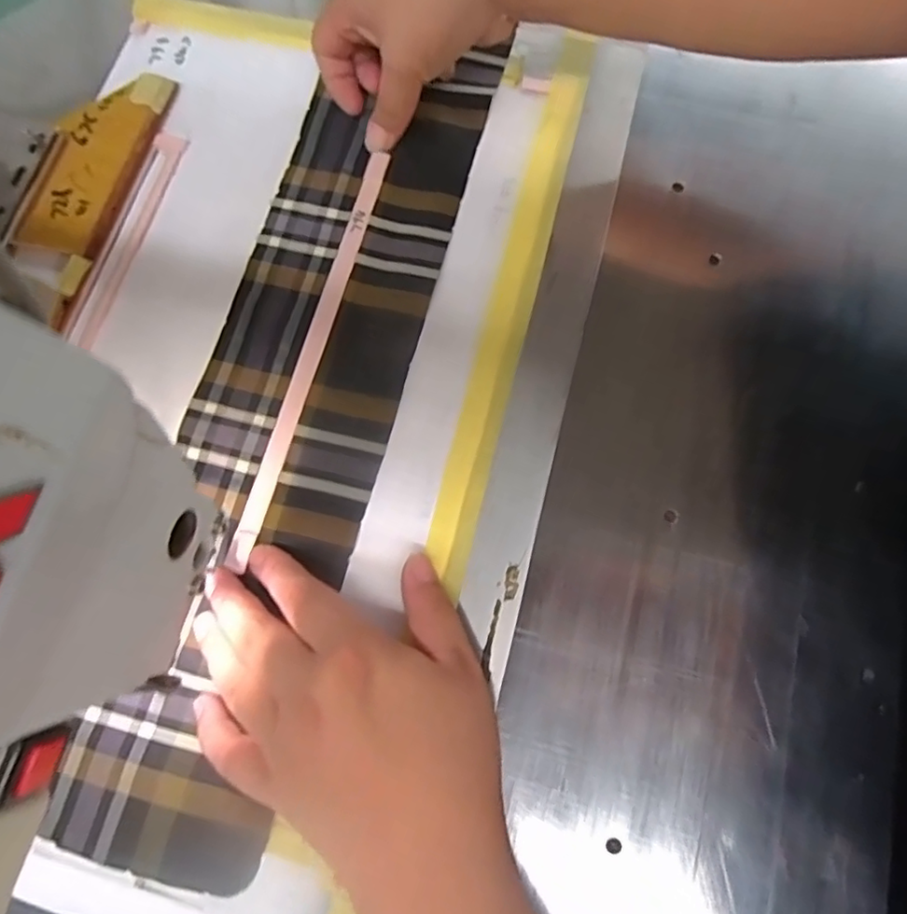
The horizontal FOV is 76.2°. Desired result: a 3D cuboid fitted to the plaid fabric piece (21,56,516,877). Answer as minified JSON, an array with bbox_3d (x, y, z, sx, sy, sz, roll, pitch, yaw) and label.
[{"bbox_3d":[-0.089,-0.033,0.329,0.114,0.005,0.480,16,76,4],"label":"plaid fabric piece"}]

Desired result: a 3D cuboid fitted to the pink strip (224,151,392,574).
[{"bbox_3d":[-0.081,-0.065,0.336,0.013,0.004,0.261,15,76,4],"label":"pink strip"}]

